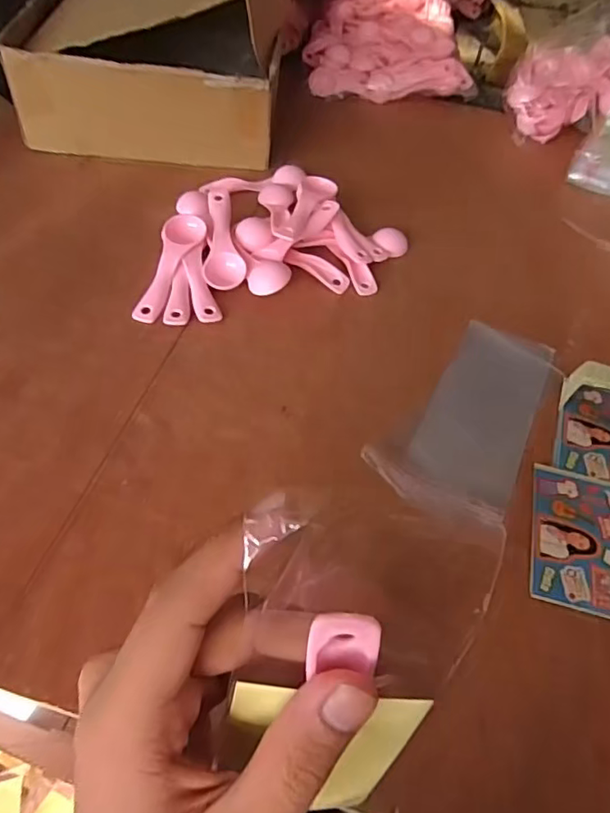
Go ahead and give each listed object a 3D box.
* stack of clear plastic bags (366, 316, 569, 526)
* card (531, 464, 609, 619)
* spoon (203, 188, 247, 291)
[{"bbox_3d":[0.124,0.002,0.406,0.087,0.007,0.182,26,53,18],"label":"stack of clear plastic bags"},{"bbox_3d":[0.171,0.081,0.347,0.059,0.005,0.093,14,50,8],"label":"card"},{"bbox_3d":[-0.068,-0.147,0.488,0.033,0.027,0.108,0,50,-4],"label":"spoon"}]

